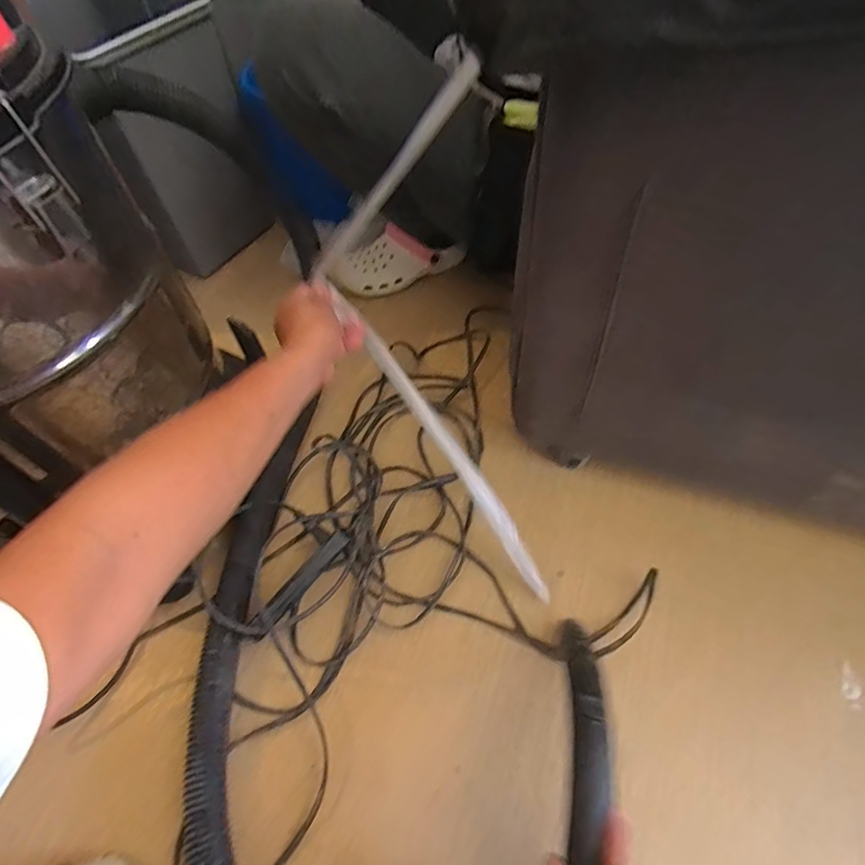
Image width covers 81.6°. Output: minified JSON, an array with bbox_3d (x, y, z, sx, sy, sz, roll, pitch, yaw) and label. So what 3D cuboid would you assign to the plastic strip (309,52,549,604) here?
[{"bbox_3d":[0.003,-0.042,0.472,0.108,0.457,0.159,-25,32,-12],"label":"plastic strip"}]

